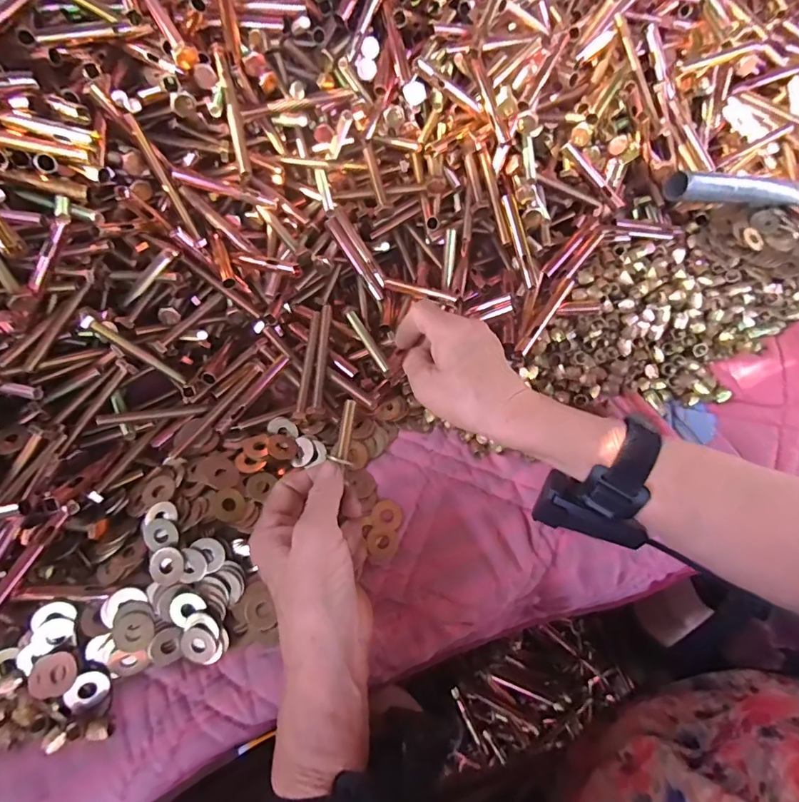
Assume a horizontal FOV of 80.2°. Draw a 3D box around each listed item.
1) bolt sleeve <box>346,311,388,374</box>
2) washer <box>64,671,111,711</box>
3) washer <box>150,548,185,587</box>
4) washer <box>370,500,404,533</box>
[{"bbox_3d":[-0.028,-0.053,0.413,0.009,0.007,0.093,-23,45,-9],"label":"bolt sleeve"},{"bbox_3d":[-0.200,0.186,0.304,0.024,0.004,0.021,-20,87,-31],"label":"washer"},{"bbox_3d":[-0.161,0.114,0.327,0.023,0.005,0.025,-23,73,-3],"label":"washer"},{"bbox_3d":[-0.010,0.090,0.371,0.024,0.006,0.024,-1,64,2],"label":"washer"}]

